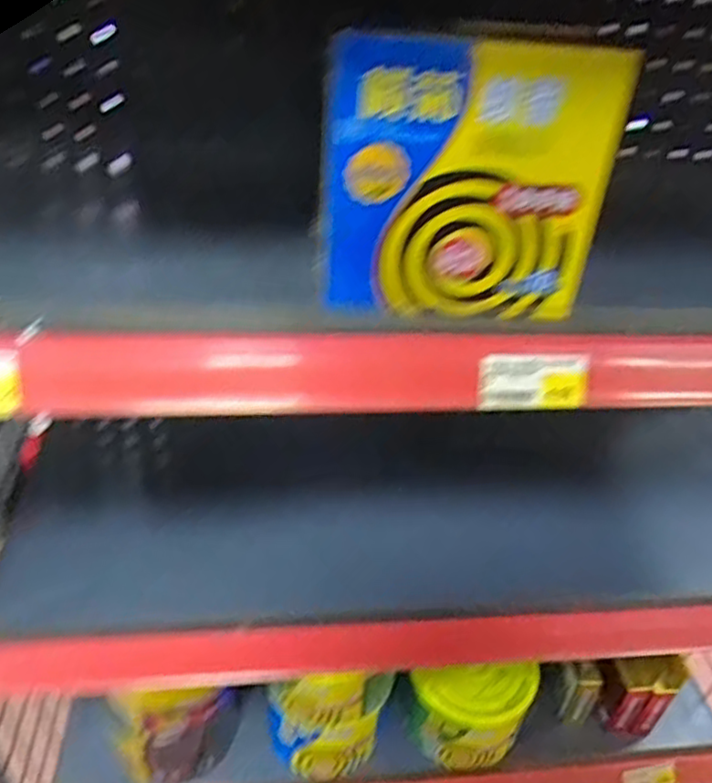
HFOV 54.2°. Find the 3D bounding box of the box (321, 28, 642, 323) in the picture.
[{"bbox_3d":[0.057,-0.104,0.357,0.143,0.138,0.020,3,36,-3],"label":"box"}]

